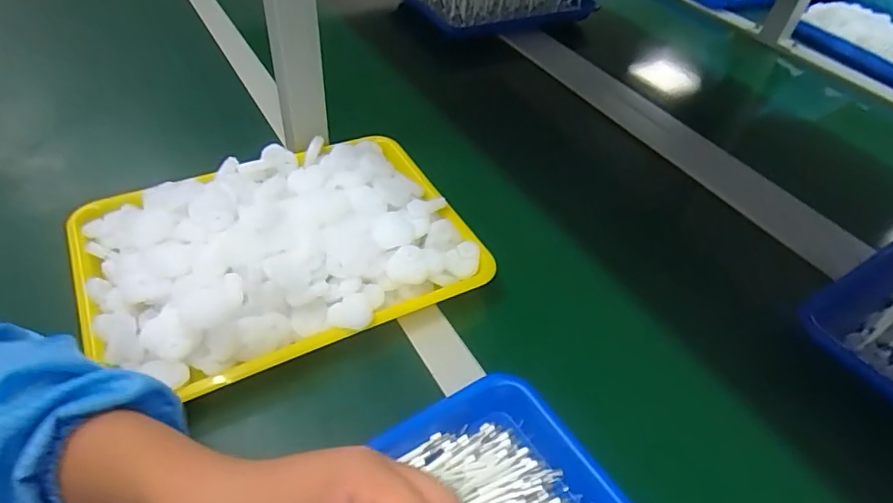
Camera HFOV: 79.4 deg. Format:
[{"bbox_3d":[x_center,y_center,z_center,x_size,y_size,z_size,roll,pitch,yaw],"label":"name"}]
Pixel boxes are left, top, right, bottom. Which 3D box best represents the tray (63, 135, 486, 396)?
[{"bbox_3d":[-0.147,-0.014,0.485,0.328,0.057,0.229,-19,51,-25],"label":"tray"}]

